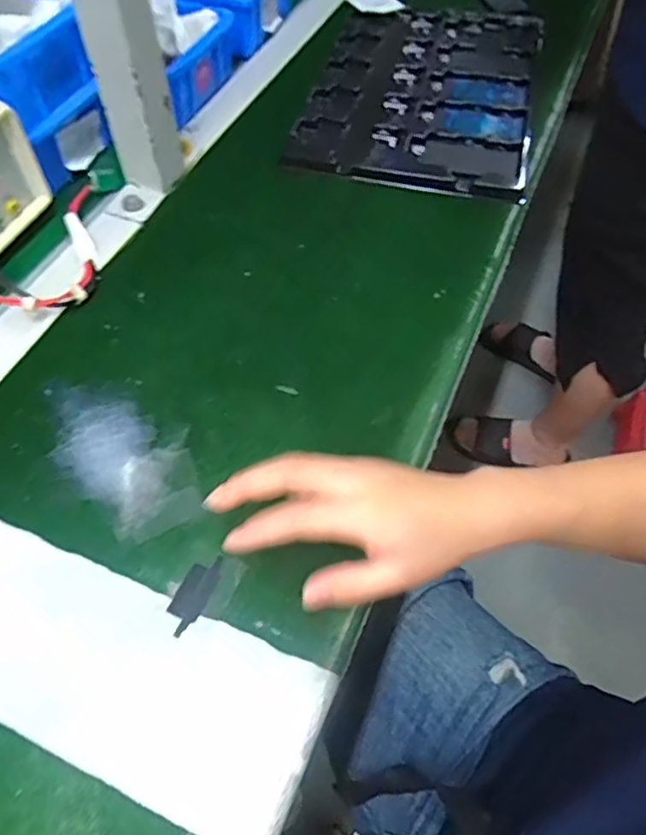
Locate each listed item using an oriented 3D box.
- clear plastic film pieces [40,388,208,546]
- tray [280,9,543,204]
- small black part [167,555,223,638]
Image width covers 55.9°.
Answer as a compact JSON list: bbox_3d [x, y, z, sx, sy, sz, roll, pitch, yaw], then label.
[{"bbox_3d":[-0.137,0.021,0.410,0.070,0.004,0.142,-40,65,-22],"label":"clear plastic film pieces"},{"bbox_3d":[0.105,-0.342,0.638,0.223,0.021,0.305,11,58,8],"label":"tray"},{"bbox_3d":[-0.075,0.102,0.355,0.018,0.004,0.049,23,60,14],"label":"small black part"}]

